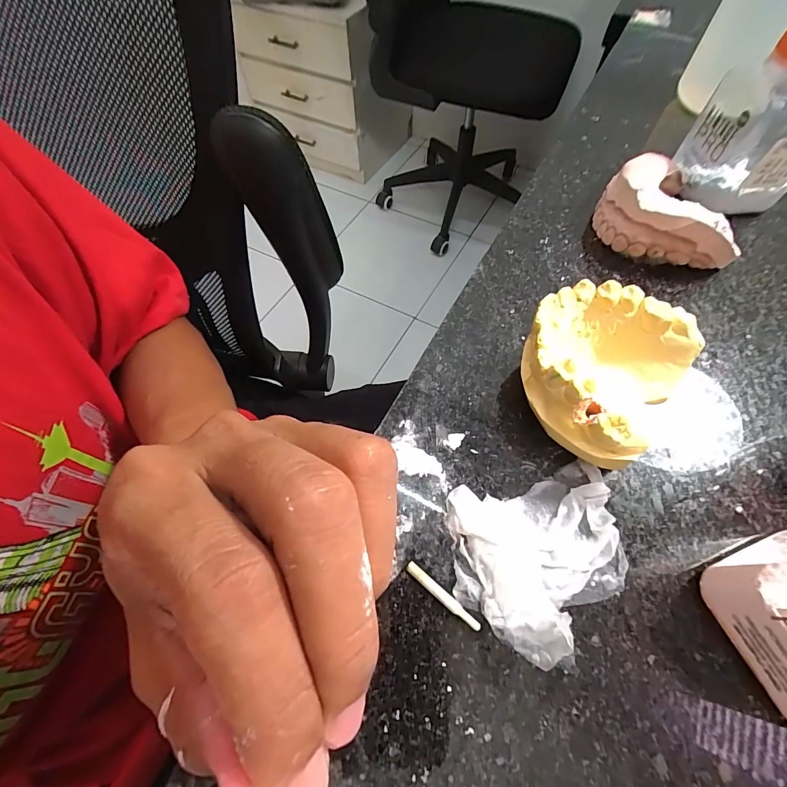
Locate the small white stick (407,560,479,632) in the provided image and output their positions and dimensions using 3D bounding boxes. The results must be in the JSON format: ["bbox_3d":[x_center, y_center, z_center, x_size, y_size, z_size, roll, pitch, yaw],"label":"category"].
[{"bbox_3d":[0.014,0.060,0.111,0.026,0.004,0.004,37,69,19],"label":"small white stick"}]

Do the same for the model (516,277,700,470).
[{"bbox_3d":[0.068,-0.007,0.130,0.047,0.031,0.056,38,69,19],"label":"model"}]

